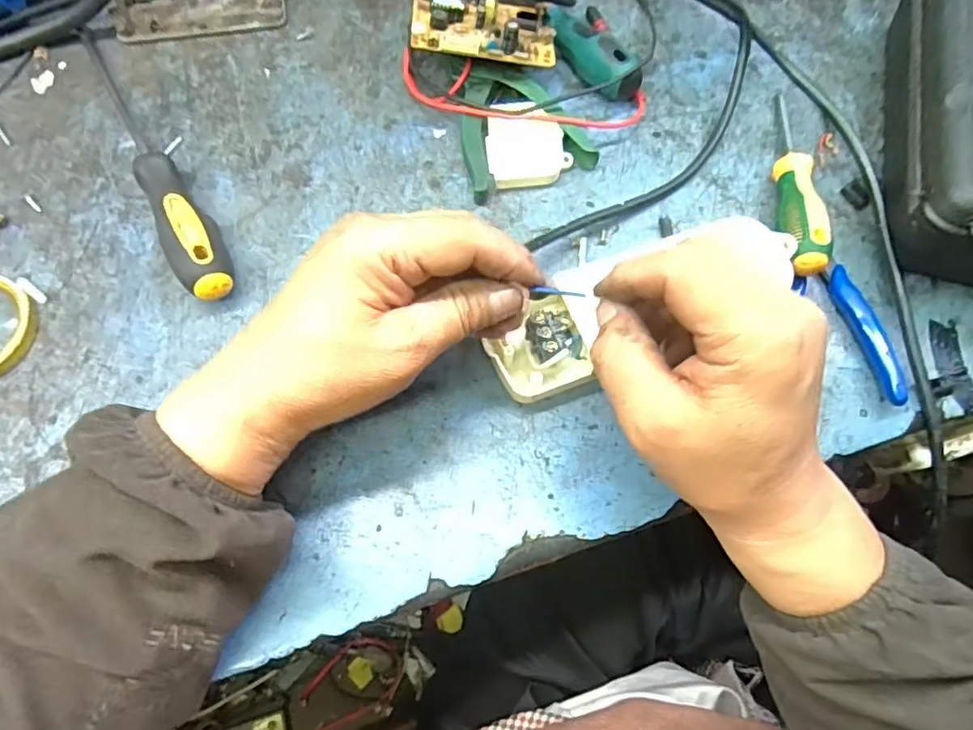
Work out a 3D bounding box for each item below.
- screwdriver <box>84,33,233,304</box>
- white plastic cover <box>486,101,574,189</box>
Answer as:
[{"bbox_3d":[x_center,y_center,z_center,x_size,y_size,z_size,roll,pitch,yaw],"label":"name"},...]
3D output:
[{"bbox_3d":[-0.217,-0.138,0.384,0.028,0.036,0.247,-29,71,-12],"label":"screwdriver"},{"bbox_3d":[0.027,-0.147,0.401,0.053,0.018,0.058,-3,68,-3],"label":"white plastic cover"}]

